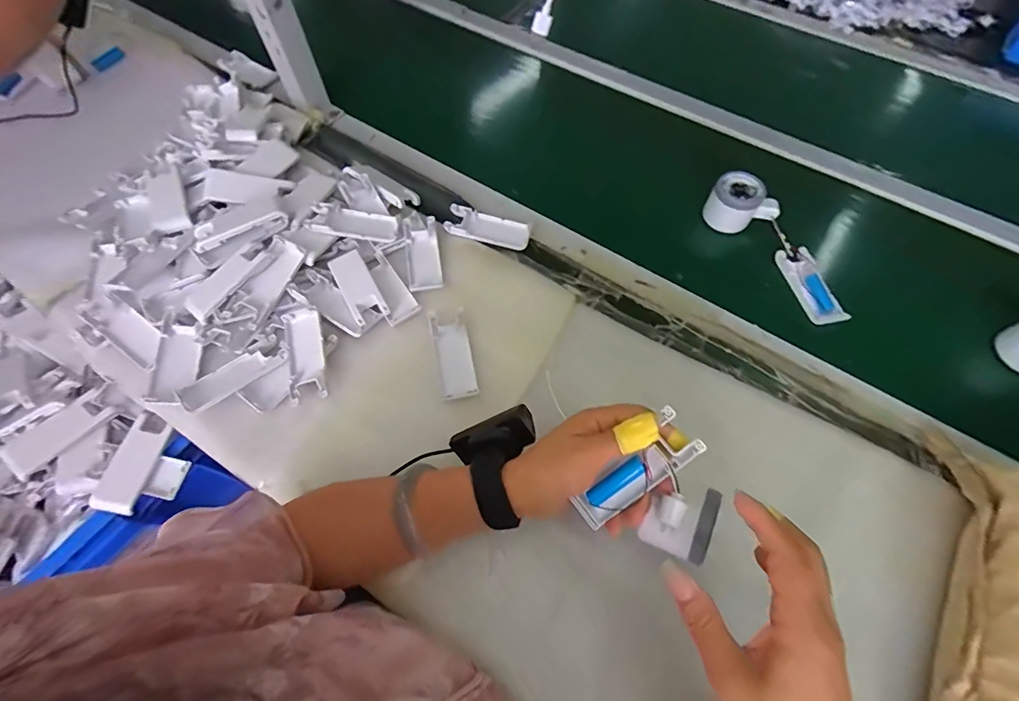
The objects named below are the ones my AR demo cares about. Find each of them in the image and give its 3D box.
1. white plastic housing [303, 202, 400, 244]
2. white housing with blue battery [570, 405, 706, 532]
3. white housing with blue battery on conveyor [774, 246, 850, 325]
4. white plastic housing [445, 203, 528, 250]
[{"bbox_3d":[-0.186,-0.151,0.529,0.100,0.017,0.038,6,62,-14],"label":"white plastic housing"},{"bbox_3d":[0.093,0.090,0.327,0.102,0.015,0.036,-46,68,17],"label":"white housing with blue battery"},{"bbox_3d":[0.358,-0.079,0.522,0.044,0.018,0.103,-10,64,-6],"label":"white housing with blue battery on conveyor"},{"bbox_3d":[-0.027,-0.153,0.554,0.103,0.019,0.042,13,64,6],"label":"white plastic housing"}]

